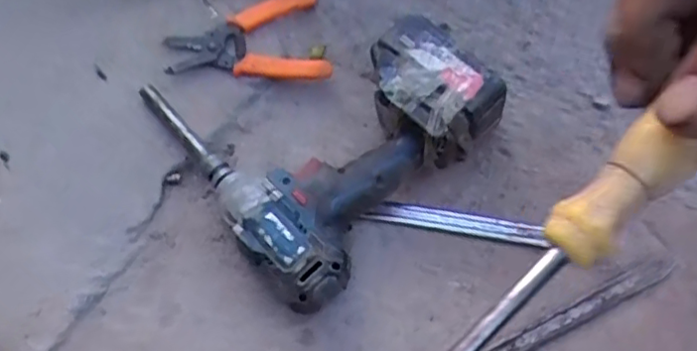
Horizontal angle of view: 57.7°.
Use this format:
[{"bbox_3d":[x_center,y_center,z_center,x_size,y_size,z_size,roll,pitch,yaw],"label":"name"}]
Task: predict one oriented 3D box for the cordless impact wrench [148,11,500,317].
[{"bbox_3d":[-0.032,-0.055,0.537,0.237,0.071,0.248,-39,69,-13],"label":"cordless impact wrench"}]

